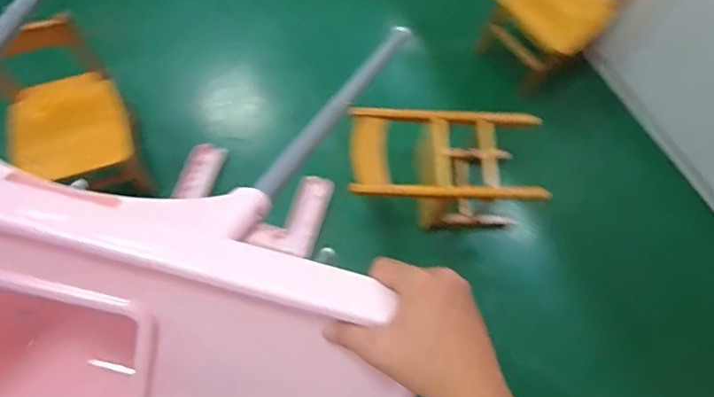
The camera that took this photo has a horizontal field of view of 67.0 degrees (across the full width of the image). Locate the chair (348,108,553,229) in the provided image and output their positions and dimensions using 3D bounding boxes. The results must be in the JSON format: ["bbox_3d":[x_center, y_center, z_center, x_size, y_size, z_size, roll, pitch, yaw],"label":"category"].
[{"bbox_3d":[0.228,-0.076,1.540,0.473,0.317,0.246,2,70,-2],"label":"chair"}]

